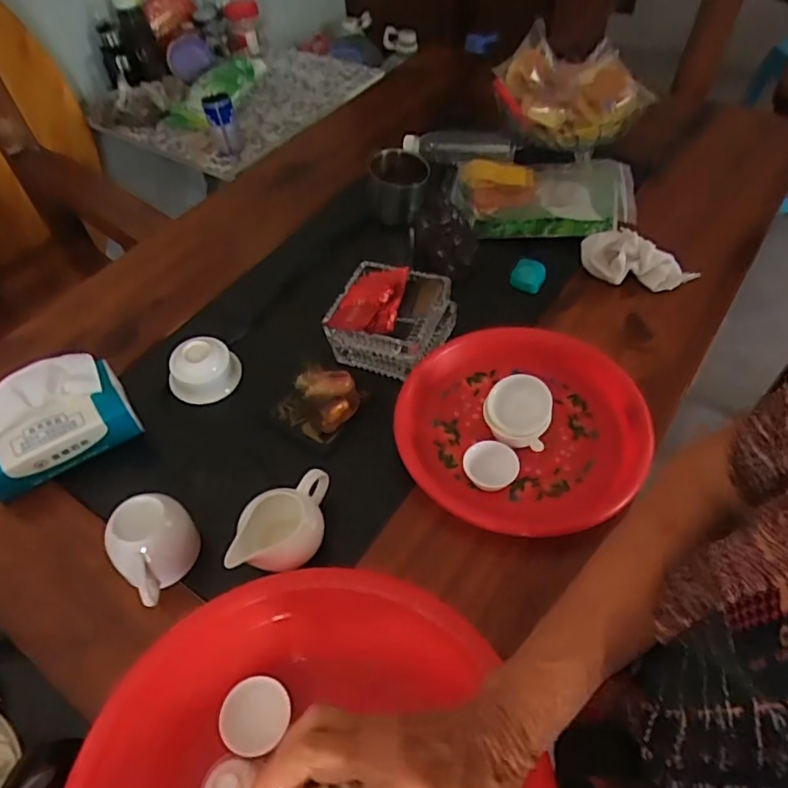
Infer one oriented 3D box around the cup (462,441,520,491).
[{"bbox_3d":[0.095,0.072,0.578,0.053,0.026,0.048,-8,51,-1],"label":"cup"}]

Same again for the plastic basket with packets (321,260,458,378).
[{"bbox_3d":[-0.004,-0.087,0.708,0.130,0.074,0.123,15,55,16],"label":"plastic basket with packets"}]

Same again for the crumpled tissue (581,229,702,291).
[{"bbox_3d":[0.316,-0.173,0.759,0.145,0.051,0.067,17,54,1],"label":"crumpled tissue"}]

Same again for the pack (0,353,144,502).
[{"bbox_3d":[-0.366,0.029,0.625,0.157,0.091,0.082,-32,56,-19],"label":"pack"}]

